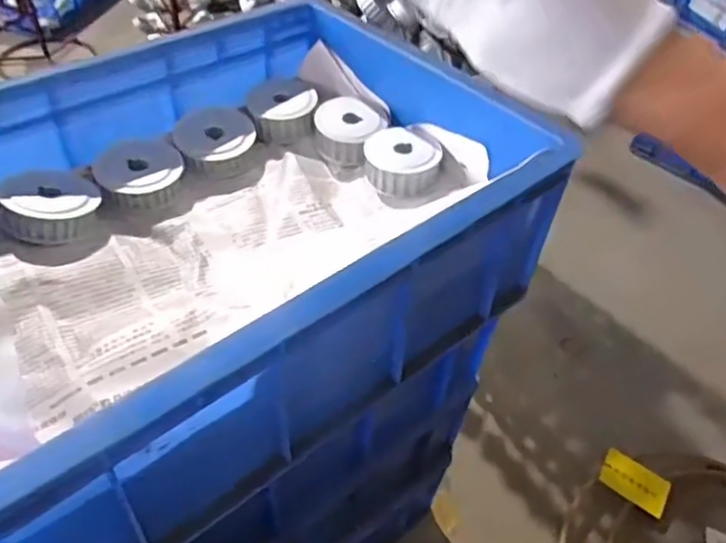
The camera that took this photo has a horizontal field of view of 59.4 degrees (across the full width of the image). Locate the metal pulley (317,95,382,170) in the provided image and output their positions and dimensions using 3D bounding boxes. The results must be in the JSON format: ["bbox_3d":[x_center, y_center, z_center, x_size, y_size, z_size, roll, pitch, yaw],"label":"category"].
[{"bbox_3d":[-0.013,-0.117,0.538,0.054,0.029,0.055,7,47,3],"label":"metal pulley"}]

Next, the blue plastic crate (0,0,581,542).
[{"bbox_3d":[-0.096,-0.032,0.440,0.409,0.150,0.293,-32,57,-28],"label":"blue plastic crate"}]

